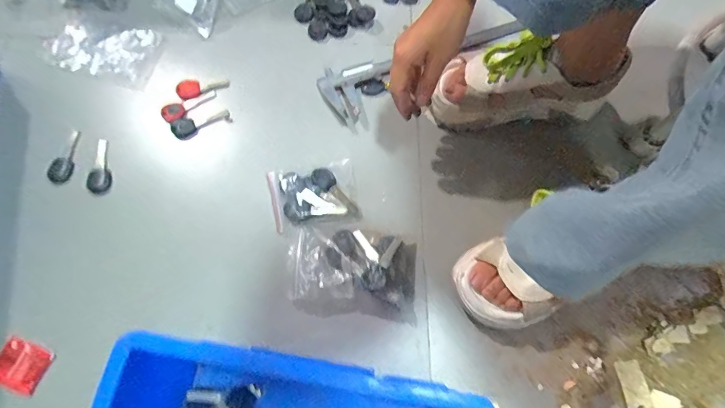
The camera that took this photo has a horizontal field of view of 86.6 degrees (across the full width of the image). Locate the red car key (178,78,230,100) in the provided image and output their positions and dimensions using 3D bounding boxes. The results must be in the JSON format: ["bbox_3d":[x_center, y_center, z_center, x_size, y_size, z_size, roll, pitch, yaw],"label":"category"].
[{"bbox_3d":[-0.222,-0.163,0.530,0.068,0.009,0.029,-22,73,-10],"label":"red car key"}]

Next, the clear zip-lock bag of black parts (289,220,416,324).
[{"bbox_3d":[-0.012,0.074,0.447,0.150,0.035,0.101,8,70,1],"label":"clear zip-lock bag of black parts"}]

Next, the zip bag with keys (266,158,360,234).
[{"bbox_3d":[-0.062,-0.012,0.485,0.106,0.018,0.078,-12,71,-7],"label":"zip bag with keys"}]

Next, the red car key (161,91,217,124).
[{"bbox_3d":[-0.237,-0.132,0.524,0.078,0.008,0.025,-22,73,-10],"label":"red car key"}]

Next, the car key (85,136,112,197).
[{"bbox_3d":[-0.339,-0.047,0.498,0.025,0.014,0.073,12,98,2],"label":"car key"}]

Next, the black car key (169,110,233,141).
[{"bbox_3d":[-0.221,-0.114,0.526,0.076,0.019,0.029,-26,73,-11],"label":"black car key"}]

